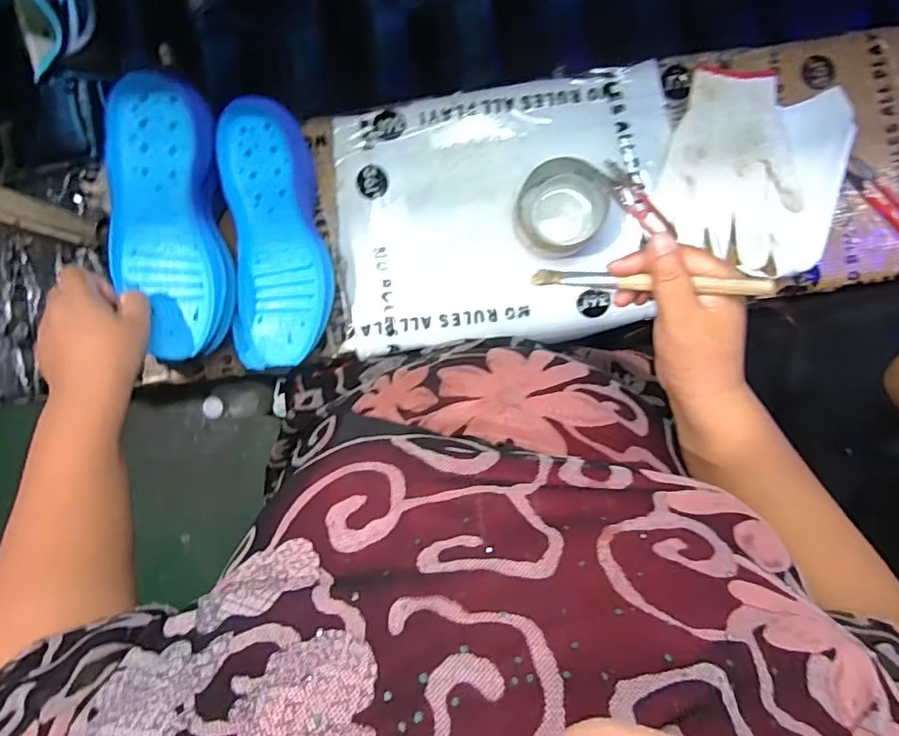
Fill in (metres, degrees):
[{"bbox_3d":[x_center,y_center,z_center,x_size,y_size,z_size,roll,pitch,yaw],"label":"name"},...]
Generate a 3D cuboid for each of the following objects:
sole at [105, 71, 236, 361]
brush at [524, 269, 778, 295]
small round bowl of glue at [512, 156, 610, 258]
[{"bbox_3d":[-0.247,-0.126,0.478,0.092,0.048,0.229,-2,104,0],"label":"sole"},{"bbox_3d":[0.128,-0.058,0.364,0.155,0.009,0.011,9,91,33],"label":"brush"},{"bbox_3d":[0.104,-0.150,0.520,0.085,0.053,0.082,0,91,0],"label":"small round bowl of glue"}]

